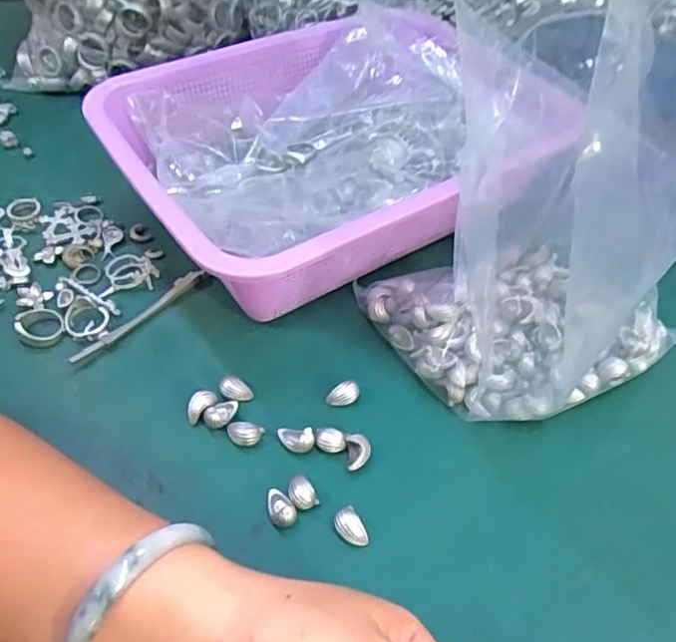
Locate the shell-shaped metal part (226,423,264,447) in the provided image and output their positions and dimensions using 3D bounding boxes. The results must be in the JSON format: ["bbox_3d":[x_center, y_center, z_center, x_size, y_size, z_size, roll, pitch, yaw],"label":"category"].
[{"bbox_3d":[-0.051,0.062,0.325,0.019,0.010,0.011,9,49,4],"label":"shell-shaped metal part"}]

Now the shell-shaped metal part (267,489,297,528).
[{"bbox_3d":[-0.029,0.093,0.297,0.012,0.012,0.019,-18,52,-18],"label":"shell-shaped metal part"}]

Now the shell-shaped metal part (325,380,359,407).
[{"bbox_3d":[0.003,0.042,0.343,0.019,0.013,0.010,-11,51,-12],"label":"shell-shaped metal part"}]

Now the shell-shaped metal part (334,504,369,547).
[{"bbox_3d":[0.006,0.103,0.294,0.012,0.011,0.018,-23,54,-22],"label":"shell-shaped metal part"}]

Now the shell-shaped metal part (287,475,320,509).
[{"bbox_3d":[-0.019,0.088,0.305,0.013,0.009,0.017,-22,54,-21],"label":"shell-shaped metal part"}]

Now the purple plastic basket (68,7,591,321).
[{"bbox_3d":[-0.015,-0.113,0.427,0.263,0.090,0.229,-23,54,-22],"label":"purple plastic basket"}]

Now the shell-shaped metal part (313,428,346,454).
[{"bbox_3d":[-0.004,0.065,0.323,0.016,0.012,0.011,4,49,0],"label":"shell-shaped metal part"}]

